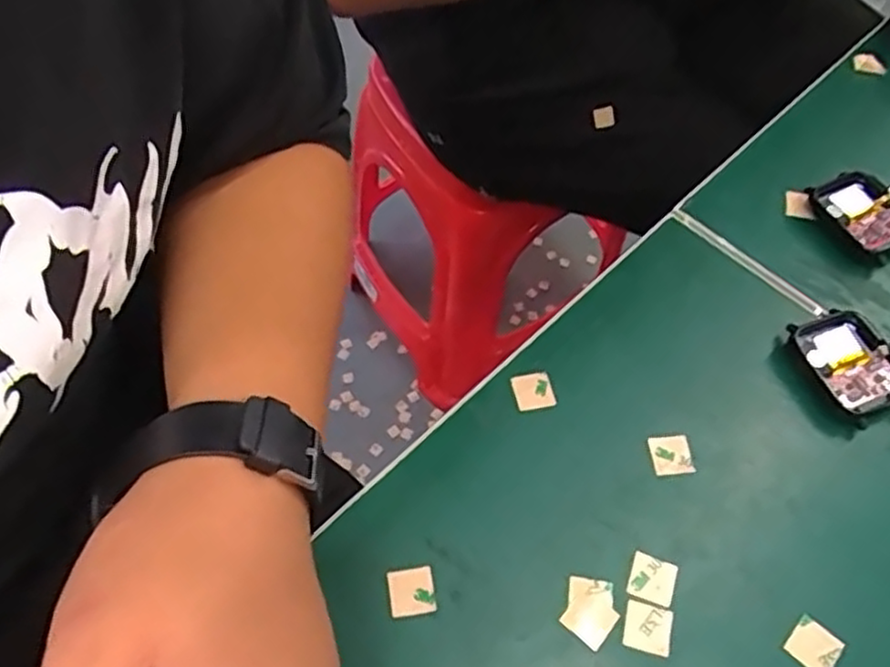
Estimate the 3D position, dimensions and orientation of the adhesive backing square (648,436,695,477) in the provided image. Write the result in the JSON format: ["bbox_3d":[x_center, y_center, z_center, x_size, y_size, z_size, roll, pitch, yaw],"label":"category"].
[{"bbox_3d":[0.087,0.047,0.278,0.015,0.004,0.015,-9,65,5],"label":"adhesive backing square"}]

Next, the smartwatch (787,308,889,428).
[{"bbox_3d":[0.165,0.013,0.294,0.035,0.012,0.048,-16,61,-11],"label":"smartwatch"}]

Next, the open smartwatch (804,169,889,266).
[{"bbox_3d":[0.193,-0.054,0.331,0.034,0.015,0.046,-26,64,-17],"label":"open smartwatch"}]

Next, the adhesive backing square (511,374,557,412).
[{"bbox_3d":[0.036,0.024,0.291,0.016,0.004,0.015,-12,62,-2],"label":"adhesive backing square"}]

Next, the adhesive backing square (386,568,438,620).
[{"bbox_3d":[-0.012,0.090,0.250,0.015,0.004,0.015,-6,61,-8],"label":"adhesive backing square"}]

